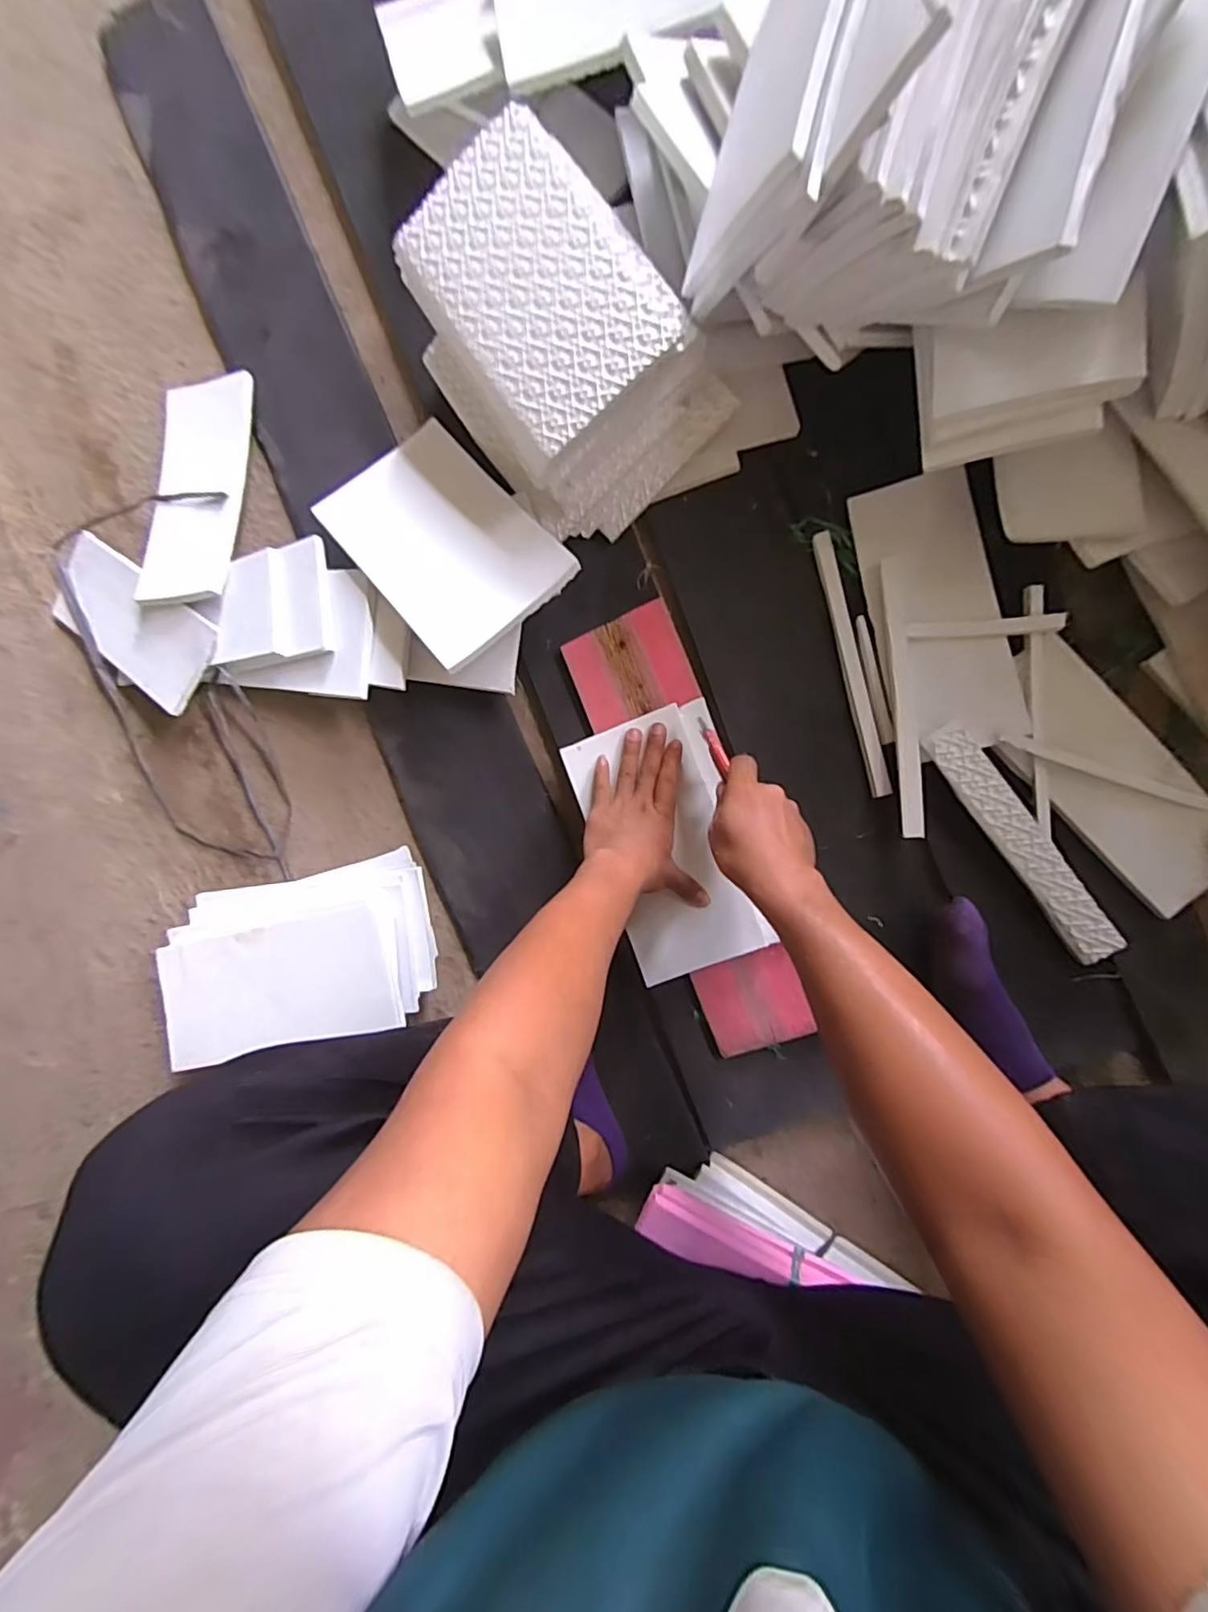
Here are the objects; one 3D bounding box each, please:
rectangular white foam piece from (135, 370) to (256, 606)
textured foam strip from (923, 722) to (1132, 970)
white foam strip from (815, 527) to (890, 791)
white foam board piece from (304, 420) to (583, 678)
[{"bbox_3d":[-0.504,-0.387,0.738,0.139,0.021,0.283,1,82,15],"label":"rectangular white foam piece"},{"bbox_3d":[0.419,0.036,0.599,0.047,0.021,0.271,-34,88,9],"label":"textured foam strip"},{"bbox_3d":[0.263,-0.150,0.626,0.021,0.012,0.281,-13,91,9],"label":"white foam strip"},{"bbox_3d":[-0.175,-0.288,0.640,0.173,0.011,0.277,-42,75,-1],"label":"white foam board piece"}]

